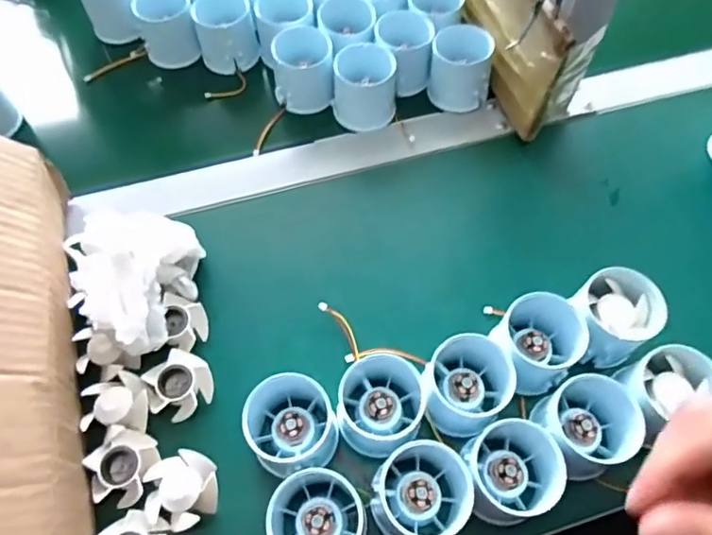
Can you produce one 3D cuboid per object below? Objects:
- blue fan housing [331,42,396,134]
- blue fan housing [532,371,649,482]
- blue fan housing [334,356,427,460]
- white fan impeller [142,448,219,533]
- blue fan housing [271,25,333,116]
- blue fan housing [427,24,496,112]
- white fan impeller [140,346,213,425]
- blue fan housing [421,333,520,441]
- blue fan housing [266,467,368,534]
[{"bbox_3d":[0.008,-0.157,0.478,0.055,0.049,0.053,4,62,3],"label":"blue fan housing"},{"bbox_3d":[0.139,0.098,0.337,0.054,0.045,0.053,-18,63,-9],"label":"blue fan housing"},{"bbox_3d":[0.016,0.086,0.355,0.055,0.040,0.063,14,63,8],"label":"blue fan housing"},{"bbox_3d":[-0.107,0.138,0.338,0.043,0.021,0.041,-27,64,-13],"label":"white fan impeller"},{"bbox_3d":[-0.046,-0.177,0.485,0.051,0.050,0.056,-4,61,-1],"label":"blue fan housing"},{"bbox_3d":[0.093,-0.179,0.492,0.053,0.051,0.058,4,62,3],"label":"blue fan housing"},{"bbox_3d":[-0.118,0.079,0.367,0.038,0.021,0.042,39,69,20],"label":"white fan impeller"},{"bbox_3d":[0.071,0.073,0.356,0.060,0.048,0.056,0,61,1],"label":"blue fan housing"},{"bbox_3d":[-0.022,0.145,0.319,0.053,0.057,0.058,0,61,1],"label":"blue fan housing"}]

